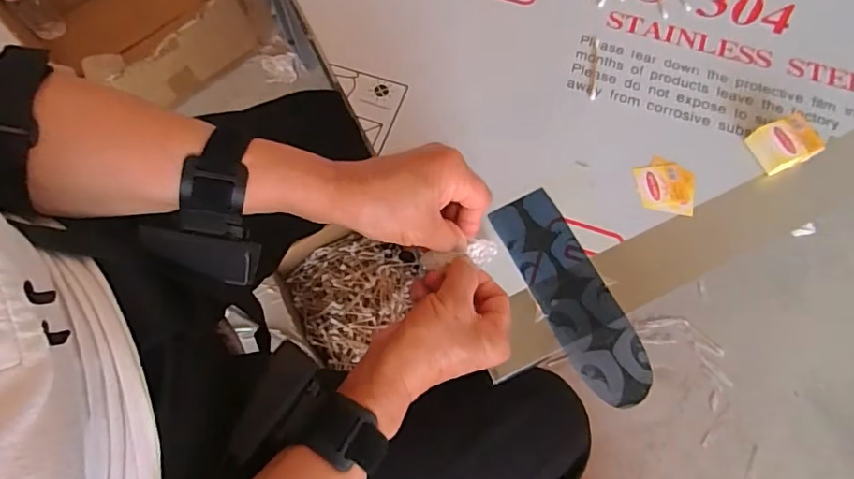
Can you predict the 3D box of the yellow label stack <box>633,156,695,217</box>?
[{"bbox_3d":[0.217,-0.050,0.480,0.052,0.006,0.050,12,70,3],"label":"yellow label stack"}]

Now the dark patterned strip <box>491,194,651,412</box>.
[{"bbox_3d":[0.123,0.048,0.448,0.059,0.006,0.190,-25,73,-8],"label":"dark patterned strip"}]

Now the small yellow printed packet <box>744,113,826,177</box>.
[{"bbox_3d":[0.326,-0.087,0.477,0.053,0.028,0.041,-19,71,-8],"label":"small yellow printed packet"}]

